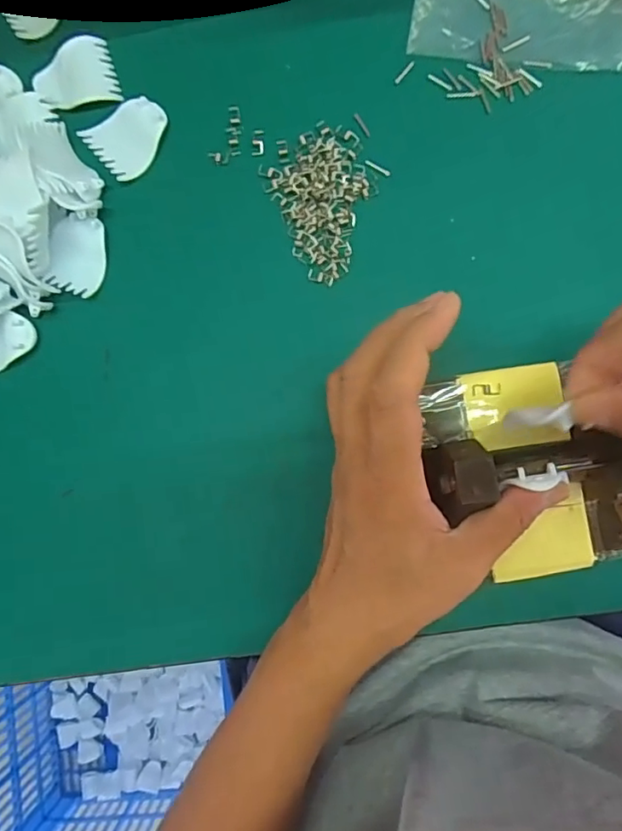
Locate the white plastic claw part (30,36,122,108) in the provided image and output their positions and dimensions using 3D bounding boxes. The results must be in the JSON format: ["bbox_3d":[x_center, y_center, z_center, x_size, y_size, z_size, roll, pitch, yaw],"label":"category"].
[{"bbox_3d":[-0.139,-0.201,0.324,0.044,0.008,0.036,-13,87,3],"label":"white plastic claw part"}]

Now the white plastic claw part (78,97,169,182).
[{"bbox_3d":[-0.104,-0.161,0.318,0.044,0.007,0.038,-41,85,1],"label":"white plastic claw part"}]

